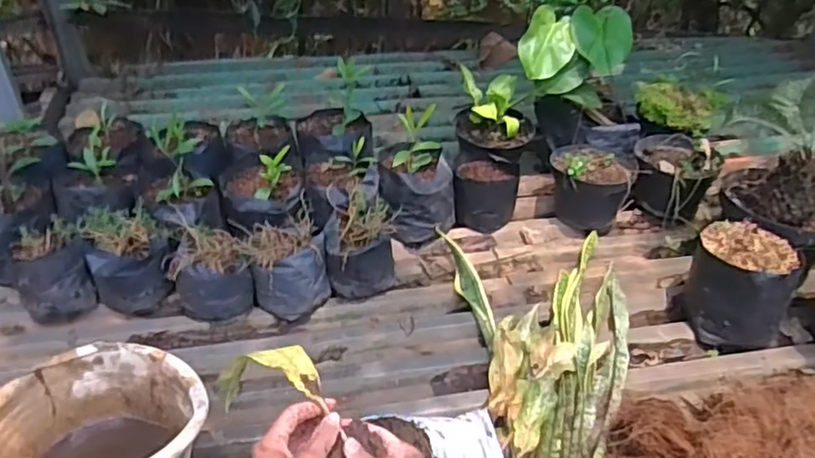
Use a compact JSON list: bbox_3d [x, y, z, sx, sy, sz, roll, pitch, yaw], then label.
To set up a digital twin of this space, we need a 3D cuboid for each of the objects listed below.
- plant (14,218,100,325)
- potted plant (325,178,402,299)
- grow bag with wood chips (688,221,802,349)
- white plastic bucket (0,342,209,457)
[{"bbox_3d":[-0.599,0.083,1.081,0.113,0.151,0.100,-21,46,-28],"label":"plant"},{"bbox_3d":[-0.085,0.021,1.150,0.122,0.131,0.166,0,40,-6],"label":"potted plant"},{"bbox_3d":[0.558,0.100,1.067,0.156,0.160,0.147,20,42,17],"label":"grow bag with wood chips"},{"bbox_3d":[-0.376,0.267,0.778,0.229,0.171,0.235,3,39,-3],"label":"white plastic bucket"}]

